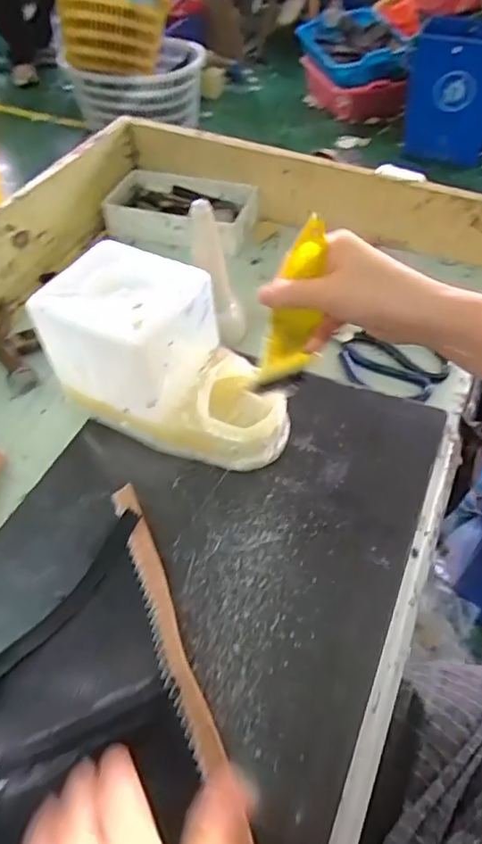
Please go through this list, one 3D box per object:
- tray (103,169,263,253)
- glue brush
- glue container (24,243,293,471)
[{"bbox_3d":[-0.081,-0.283,0.726,0.205,0.044,0.114,16,53,14],"label":"tray"},{"bbox_3d":[0.039,-0.078,0.396,0.030,0.137,0.026,30,40,27],"label":"glue brush"},{"bbox_3d":[-0.056,-0.049,0.454,0.195,0.135,0.111,22,55,19],"label":"glue container"}]

